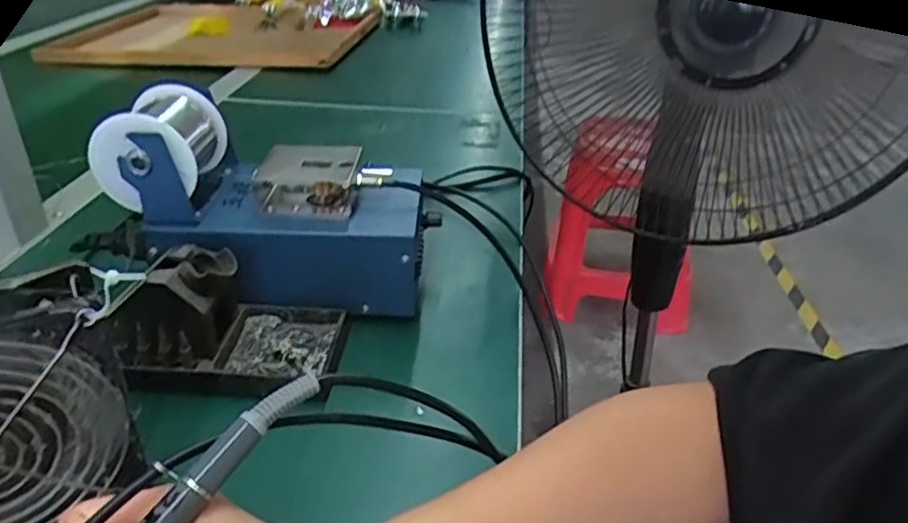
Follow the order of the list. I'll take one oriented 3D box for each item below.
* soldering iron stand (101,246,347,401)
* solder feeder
[{"bbox_3d":[-0.137,0.030,0.429,0.126,0.067,0.075,0,30,-2],"label":"soldering iron stand"},{"bbox_3d":[-0.123,-0.037,0.491,0.209,0.137,0.107,4,30,4],"label":"solder feeder"}]

